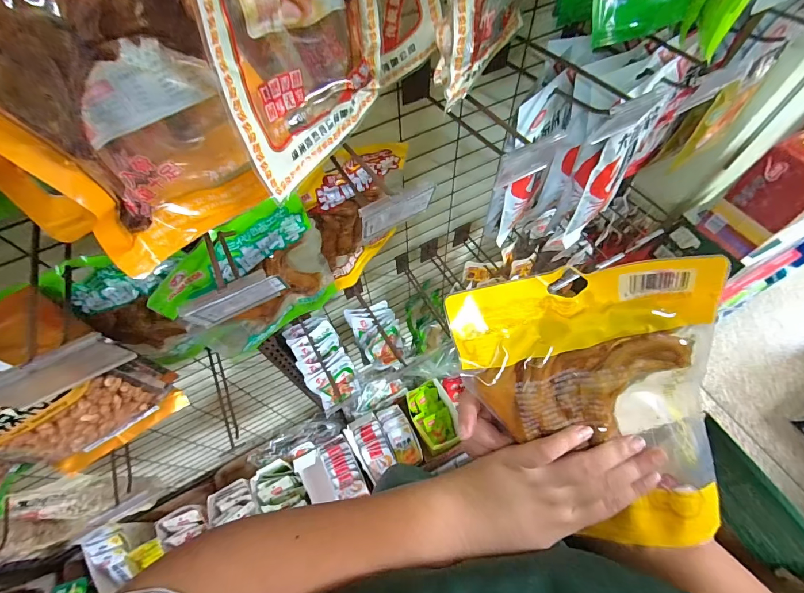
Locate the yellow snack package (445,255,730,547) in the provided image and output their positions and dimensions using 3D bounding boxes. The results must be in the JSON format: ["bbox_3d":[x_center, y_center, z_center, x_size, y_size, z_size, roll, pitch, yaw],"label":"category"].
[{"bbox_3d":[0.137,0.082,0.263,0.164,0.031,0.206,-13,99,10],"label":"yellow snack package"}]

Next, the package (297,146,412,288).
[{"bbox_3d":[-0.052,-0.101,0.474,0.127,0.208,0.028,-31,64,-13],"label":"package"}]

